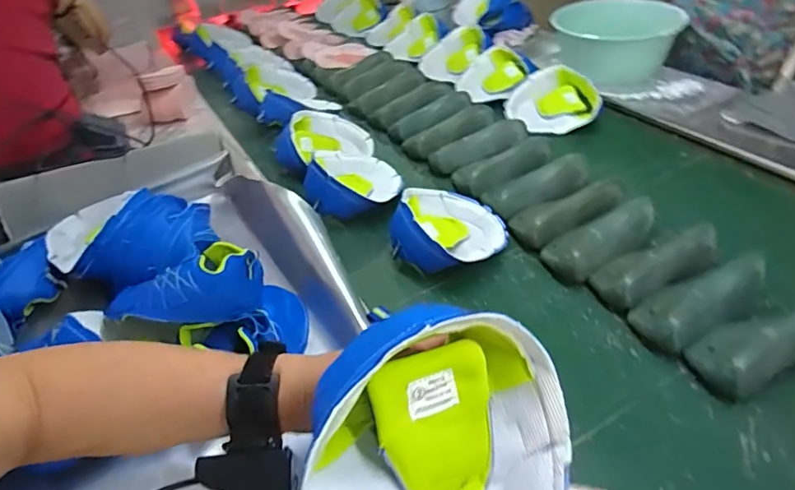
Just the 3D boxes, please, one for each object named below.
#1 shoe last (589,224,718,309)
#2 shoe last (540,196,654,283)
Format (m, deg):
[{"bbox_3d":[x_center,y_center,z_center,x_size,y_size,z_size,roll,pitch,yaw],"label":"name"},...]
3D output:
[{"bbox_3d":[0.386,0.023,0.761,0.189,0.061,0.086,-18,41,-13],"label":"shoe last"},{"bbox_3d":[0.323,-0.017,0.828,0.187,0.069,0.089,-24,43,-20],"label":"shoe last"}]

